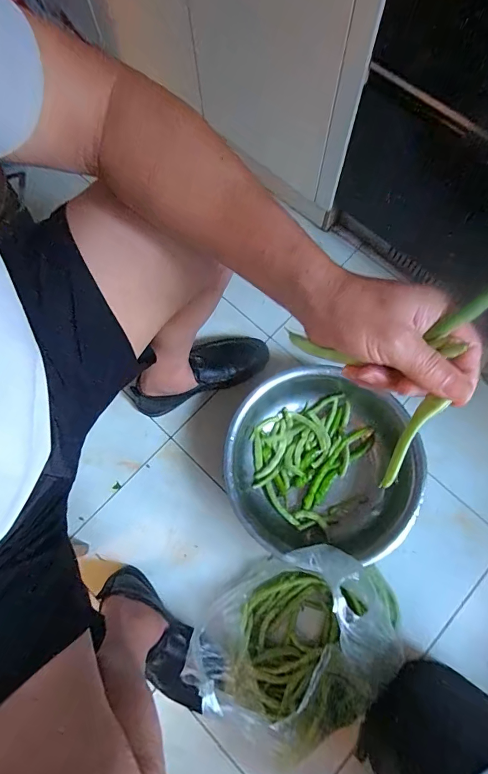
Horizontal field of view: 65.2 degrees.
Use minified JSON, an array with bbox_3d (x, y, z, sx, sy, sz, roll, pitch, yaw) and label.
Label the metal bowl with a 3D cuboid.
[{"bbox_3d":[0.130,0.134,0.708,0.311,0.113,0.313,0,75,2],"label":"metal bowl"}]

